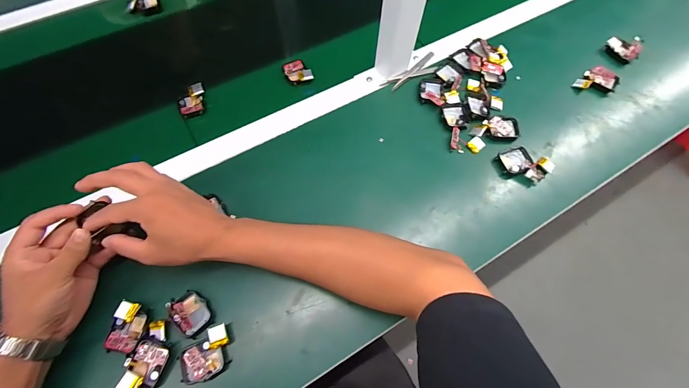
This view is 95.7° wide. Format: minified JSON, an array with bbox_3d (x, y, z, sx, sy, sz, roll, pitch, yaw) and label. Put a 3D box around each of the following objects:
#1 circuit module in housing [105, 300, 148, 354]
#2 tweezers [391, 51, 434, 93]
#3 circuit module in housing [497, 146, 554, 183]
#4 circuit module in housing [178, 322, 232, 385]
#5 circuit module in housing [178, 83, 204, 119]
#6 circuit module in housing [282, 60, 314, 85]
[{"bbox_3d":[-0.237,0.146,0.341,0.033,0.012,0.050,6,67,1],"label":"circuit module in housing"},{"bbox_3d":[0.113,-0.200,0.505,0.011,0.007,0.112,38,71,14],"label":"tweezers"},{"bbox_3d":[0.253,-0.042,0.443,0.072,0.017,0.039,15,67,5],"label":"circuit module in housing"},{"bbox_3d":[-0.147,0.169,0.329,0.051,0.015,0.045,-18,68,-9],"label":"circuit module in housing"},{"bbox_3d":[-0.233,-0.143,0.476,0.039,0.017,0.049,-16,68,-8],"label":"circuit module in housing"},{"bbox_3d":[-0.074,-0.196,0.502,0.038,0.013,0.051,-25,70,-11],"label":"circuit module in housing"}]

